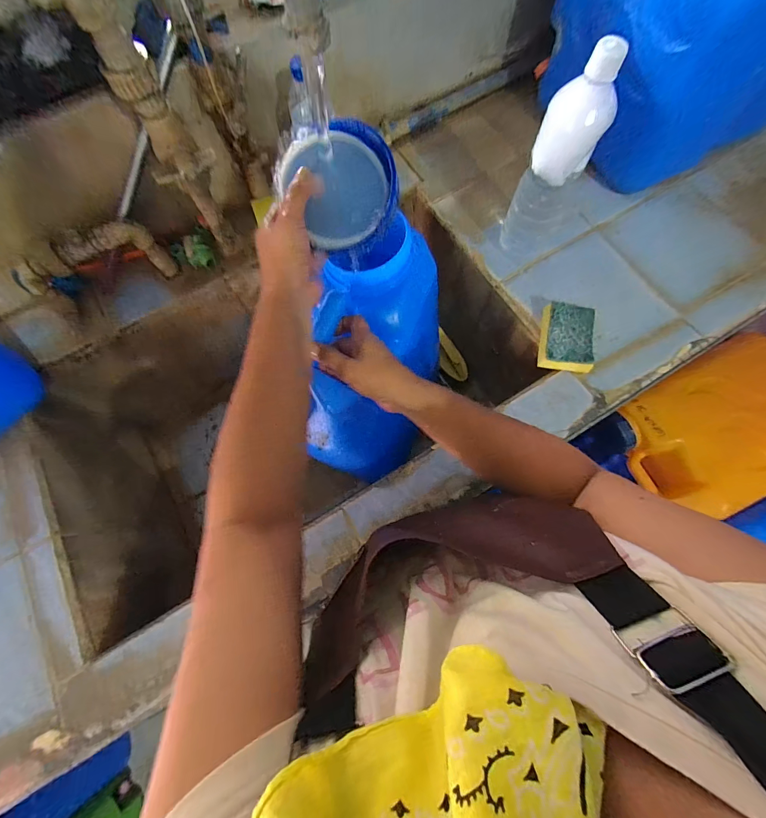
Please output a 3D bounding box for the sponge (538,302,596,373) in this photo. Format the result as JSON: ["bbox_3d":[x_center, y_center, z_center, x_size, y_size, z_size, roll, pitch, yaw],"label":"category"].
[{"bbox_3d":[0.276,-0.106,0.522,0.069,0.032,0.097,12,74,5],"label":"sponge"}]

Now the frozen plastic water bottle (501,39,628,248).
[{"bbox_3d":[0.233,-0.318,0.472,0.079,0.265,0.073,31,76,11],"label":"frozen plastic water bottle"}]

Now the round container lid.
[{"bbox_3d":[-0.037,-0.221,0.341,0.107,0.028,0.107,-1,99,-8],"label":"round container lid"}]

